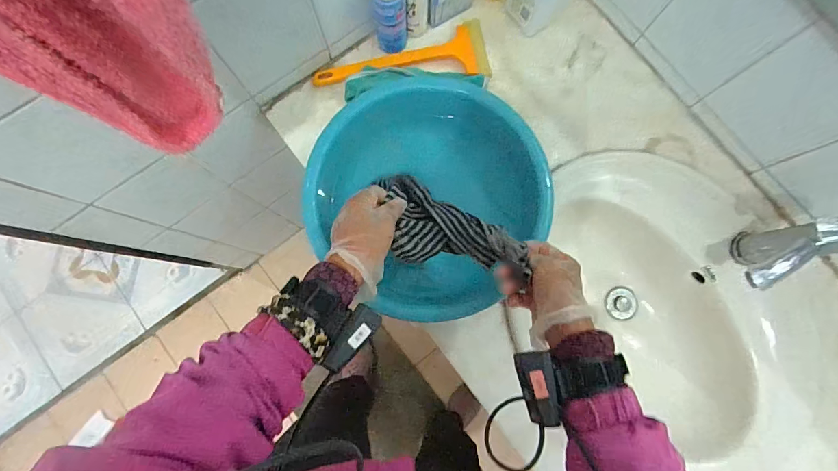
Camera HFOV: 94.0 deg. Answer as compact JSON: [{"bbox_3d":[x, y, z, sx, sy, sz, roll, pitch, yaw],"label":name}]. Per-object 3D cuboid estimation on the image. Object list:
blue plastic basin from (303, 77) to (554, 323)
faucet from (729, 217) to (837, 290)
[{"bbox_3d":[0.013,-0.063,0.607,0.338,0.103,0.346,0,83,0],"label":"blue plastic basin"},{"bbox_3d":[0.492,0.026,0.549,0.135,0.192,0.055,-26,84,-3],"label":"faucet"}]

